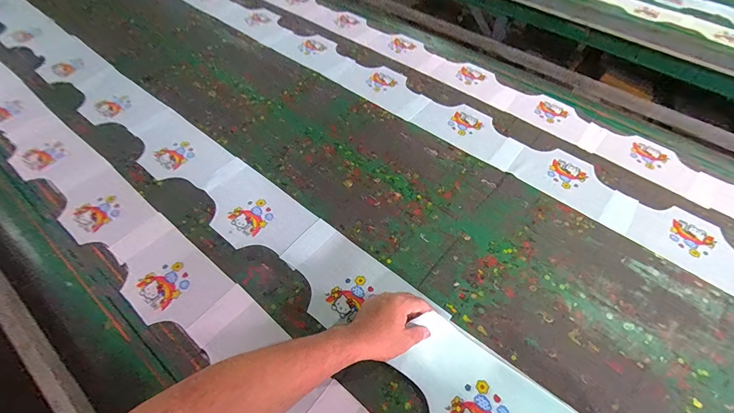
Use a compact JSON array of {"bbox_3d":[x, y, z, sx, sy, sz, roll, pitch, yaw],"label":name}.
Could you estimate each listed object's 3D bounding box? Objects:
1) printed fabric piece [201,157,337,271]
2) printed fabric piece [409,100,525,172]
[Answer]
[{"bbox_3d":[-0.223,0.016,0.704,0.295,0.010,0.149,33,61,20],"label":"printed fabric piece"},{"bbox_3d":[0.258,-0.195,0.874,0.267,0.004,0.145,33,61,20],"label":"printed fabric piece"}]

